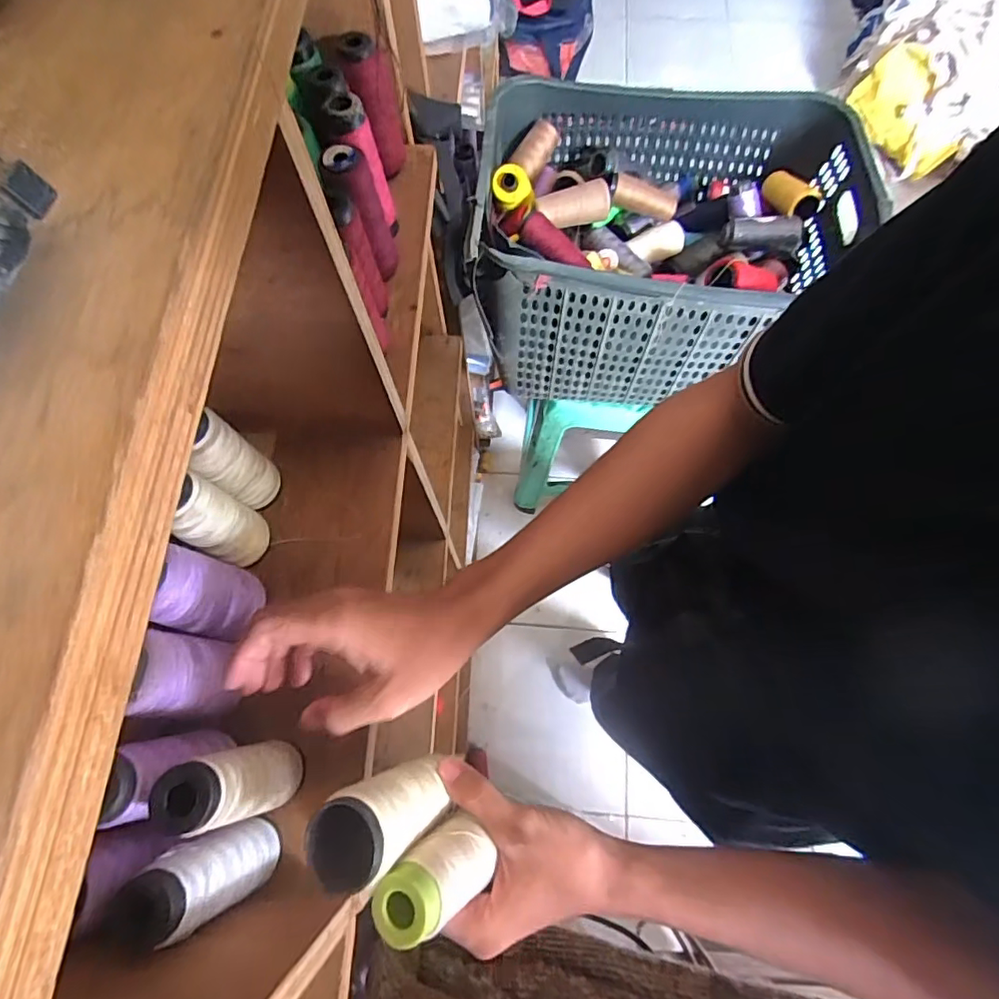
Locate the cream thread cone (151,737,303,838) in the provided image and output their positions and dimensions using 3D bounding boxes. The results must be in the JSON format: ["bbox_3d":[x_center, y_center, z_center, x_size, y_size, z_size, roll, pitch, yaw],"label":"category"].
[{"bbox_3d":[-0.146,0.158,0.307,0.032,0.112,0.036,-12,70,-3],"label":"cream thread cone"}]

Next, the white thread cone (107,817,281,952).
[{"bbox_3d":[-0.155,0.199,0.292,0.030,0.106,0.036,-20,71,-6],"label":"white thread cone"}]

